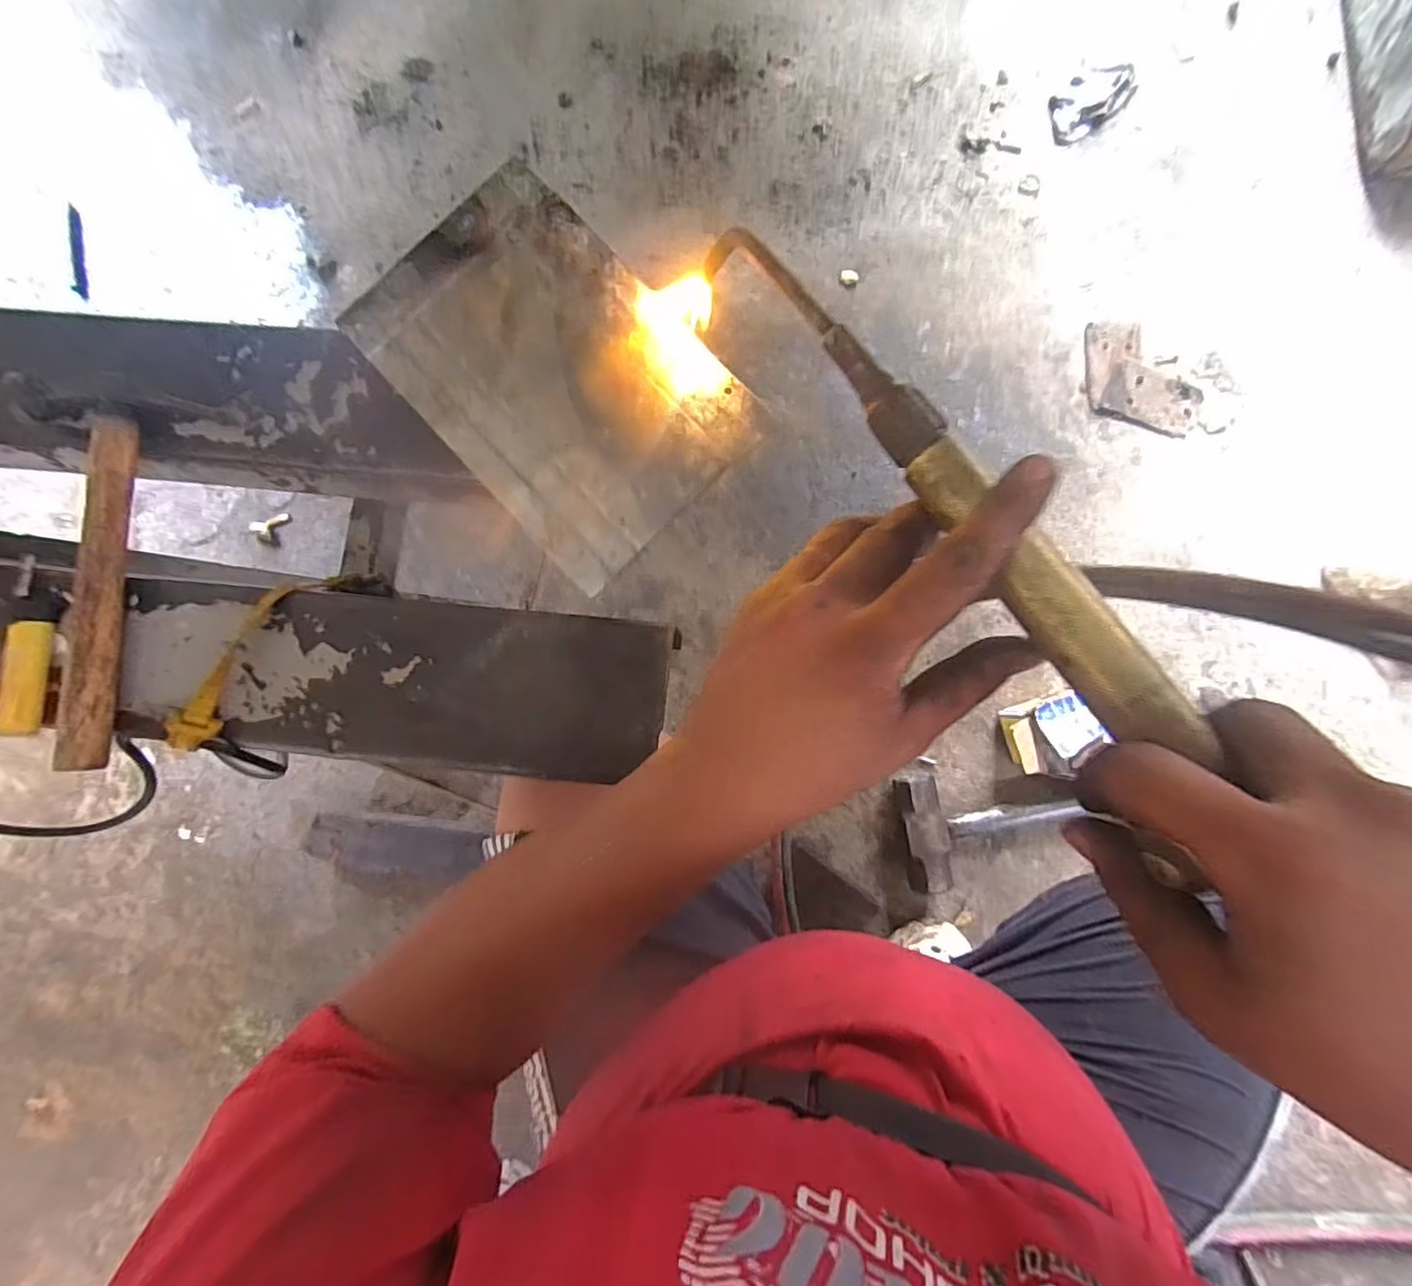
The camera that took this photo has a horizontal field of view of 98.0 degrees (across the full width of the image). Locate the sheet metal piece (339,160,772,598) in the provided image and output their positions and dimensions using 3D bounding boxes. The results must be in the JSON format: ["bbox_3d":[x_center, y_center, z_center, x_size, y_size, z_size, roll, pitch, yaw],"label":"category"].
[{"bbox_3d":[-0.097,-0.175,0.392,0.161,0.011,0.251,-42,83,-4],"label":"sheet metal piece"}]

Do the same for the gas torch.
[{"bbox_3d":[0.092,-0.069,0.255,0.034,0.027,0.331,-32,73,1],"label":"gas torch"}]

